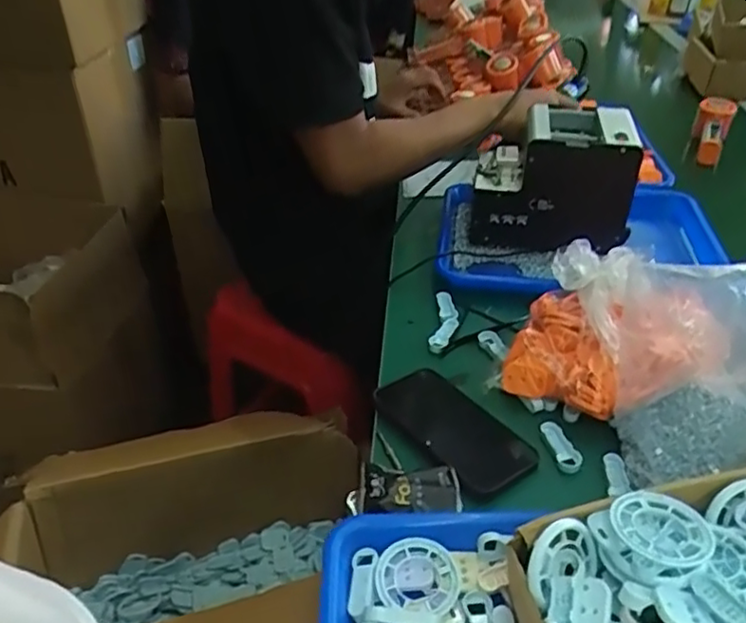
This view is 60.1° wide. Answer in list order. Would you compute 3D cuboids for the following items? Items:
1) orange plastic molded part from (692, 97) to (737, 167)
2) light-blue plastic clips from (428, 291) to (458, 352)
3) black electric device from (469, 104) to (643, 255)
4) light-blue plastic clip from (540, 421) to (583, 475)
[{"bbox_3d":[0.528,-0.281,1.003,0.051,0.043,0.151,15,56,20],"label":"orange plastic molded part"},{"bbox_3d":[0.077,0.011,0.687,0.026,0.024,0.079,6,37,9],"label":"light-blue plastic clips"},{"bbox_3d":[0.214,-0.160,0.788,0.178,0.146,0.128,4,36,6],"label":"black electric device"},{"bbox_3d":[0.161,0.116,0.552,0.020,0.012,0.052,-8,37,-10],"label":"light-blue plastic clip"}]

